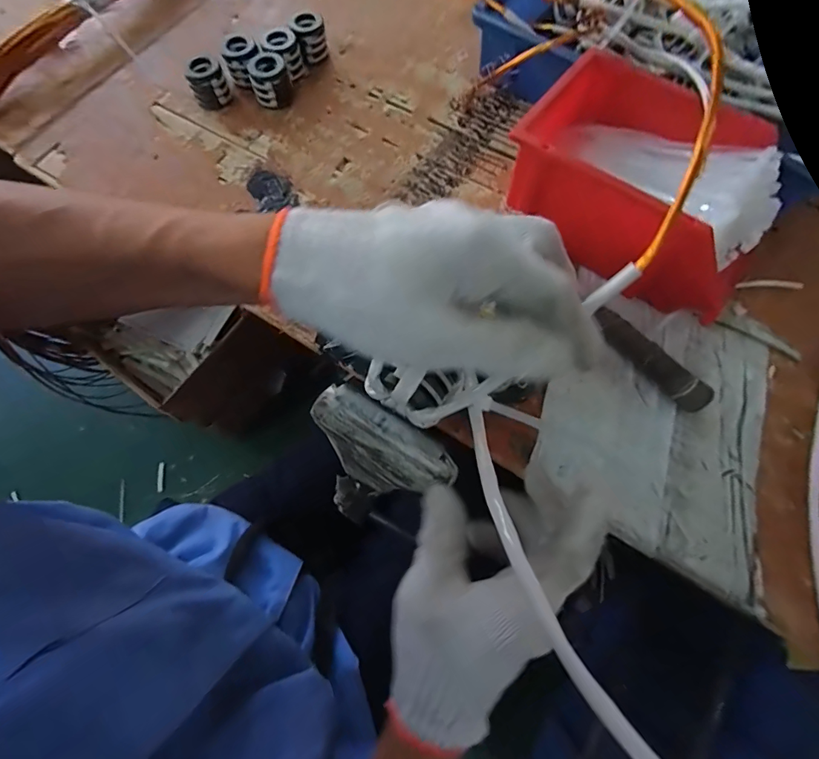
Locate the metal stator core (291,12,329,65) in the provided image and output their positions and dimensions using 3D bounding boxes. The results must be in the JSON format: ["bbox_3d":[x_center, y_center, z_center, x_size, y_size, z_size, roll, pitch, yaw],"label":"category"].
[{"bbox_3d":[-0.135,-0.463,0.576,0.041,0.045,0.042,-14,70,-4],"label":"metal stator core"}]

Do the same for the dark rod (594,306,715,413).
[{"bbox_3d":[0.232,-0.019,0.413,0.024,0.027,0.127,-41,74,-13],"label":"dark rod"}]

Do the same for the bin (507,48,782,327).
[{"bbox_3d":[0.227,-0.179,0.426,0.240,0.124,0.193,37,74,13],"label":"bin"}]

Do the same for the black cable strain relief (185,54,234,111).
[{"bbox_3d":[-0.261,-0.385,0.549,0.047,0.044,0.042,-24,71,-8],"label":"black cable strain relief"}]

